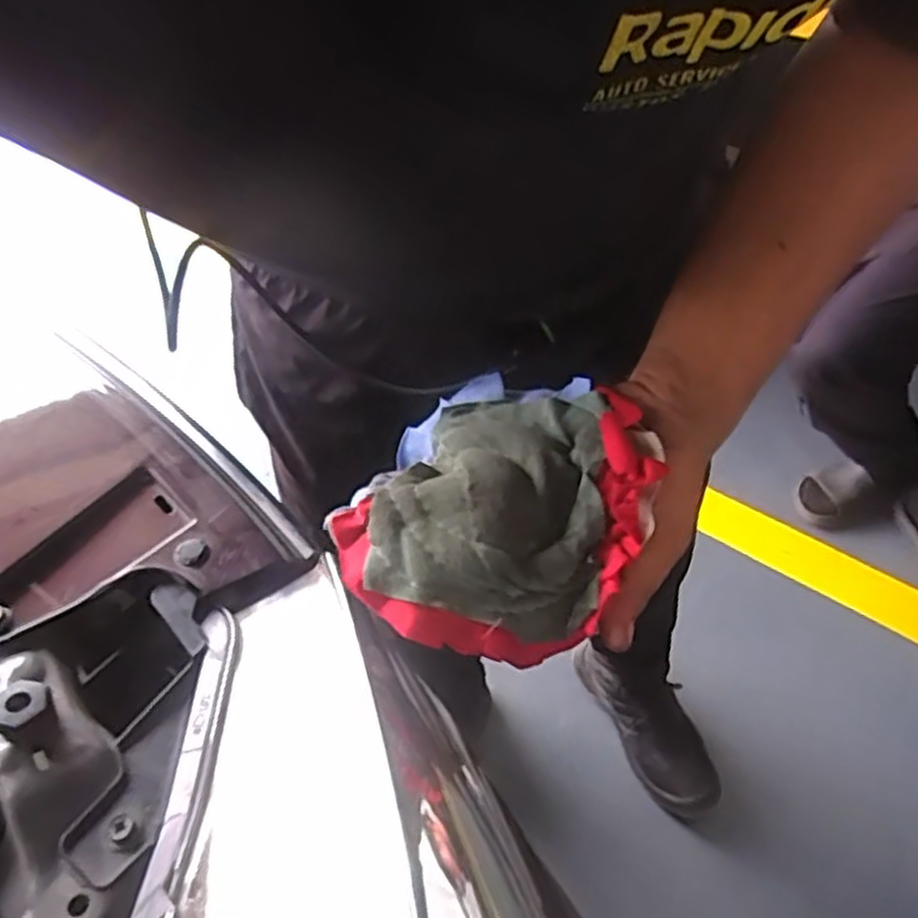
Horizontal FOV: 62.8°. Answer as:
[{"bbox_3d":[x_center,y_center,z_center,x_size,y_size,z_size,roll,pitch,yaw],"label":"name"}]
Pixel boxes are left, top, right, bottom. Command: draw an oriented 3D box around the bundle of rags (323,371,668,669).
[{"bbox_3d":[0.019,0.019,0.375,0.135,0.053,0.156,16,49,12],"label":"bundle of rags"}]

